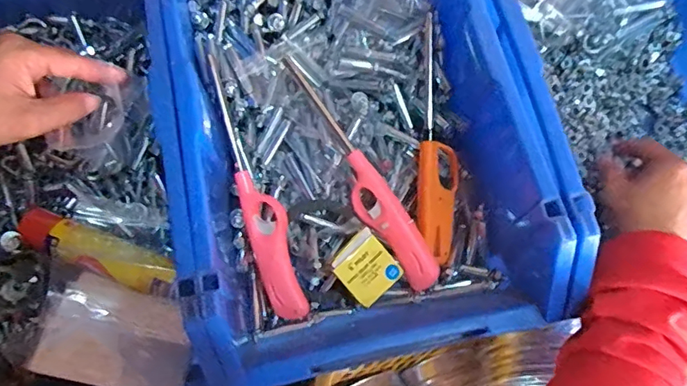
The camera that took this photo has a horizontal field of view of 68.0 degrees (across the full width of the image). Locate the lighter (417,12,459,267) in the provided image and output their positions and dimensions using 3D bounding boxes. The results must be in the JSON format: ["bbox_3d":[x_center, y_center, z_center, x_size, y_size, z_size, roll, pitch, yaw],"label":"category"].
[{"bbox_3d":[0.097,-0.053,0.533,0.046,0.027,0.249,-2,88,-2],"label":"lighter"}]

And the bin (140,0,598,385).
[{"bbox_3d":[-0.004,-0.066,0.511,0.311,0.150,0.438,-12,71,-5],"label":"bin"}]

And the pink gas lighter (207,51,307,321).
[{"bbox_3d":[-0.089,0.000,0.509,0.040,0.024,0.265,-18,87,-7],"label":"pink gas lighter"}]

